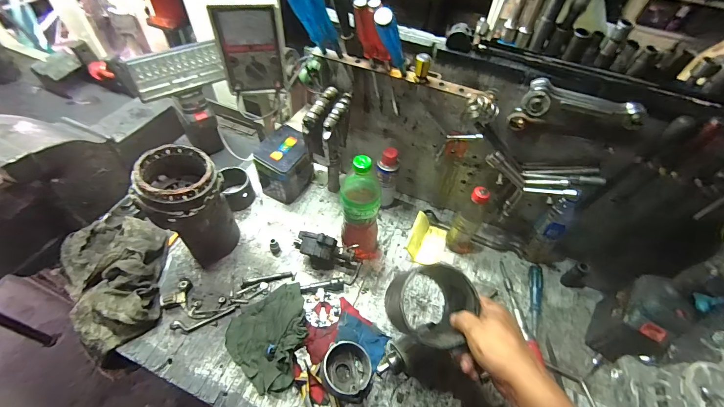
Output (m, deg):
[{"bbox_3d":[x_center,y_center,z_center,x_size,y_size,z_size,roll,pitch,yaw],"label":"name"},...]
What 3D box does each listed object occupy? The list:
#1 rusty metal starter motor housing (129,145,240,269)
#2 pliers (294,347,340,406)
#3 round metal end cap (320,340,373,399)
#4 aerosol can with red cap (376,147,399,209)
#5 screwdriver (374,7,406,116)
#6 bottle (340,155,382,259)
[{"bbox_3d":[-0.334,0.016,0.647,0.136,0.246,0.138,-32,61,-26],"label":"rusty metal starter motor housing"},{"bbox_3d":[-0.083,0.321,0.560,0.049,0.022,0.139,-26,58,-23],"label":"pliers"},{"bbox_3d":[-0.026,0.289,0.567,0.080,0.047,0.084,2,52,-3],"label":"round metal end cap"},{"bbox_3d":[0.057,-0.055,0.766,0.055,0.173,0.049,40,59,23],"label":"aerosol can with red cap"},{"bbox_3d":[0.054,-0.225,0.545,0.031,0.251,0.039,24,85,13],"label":"screwdriver"},{"bbox_3d":[0.000,0.018,0.647,0.089,0.271,0.074,10,52,3],"label":"bottle"}]

